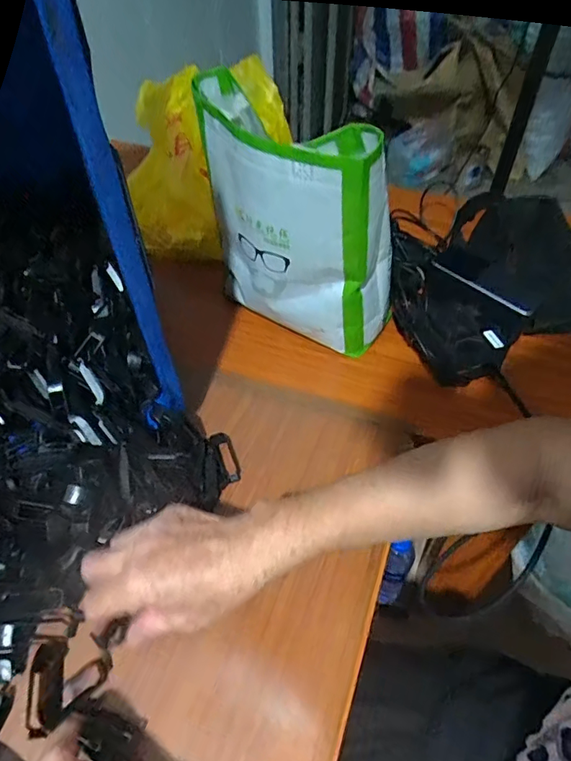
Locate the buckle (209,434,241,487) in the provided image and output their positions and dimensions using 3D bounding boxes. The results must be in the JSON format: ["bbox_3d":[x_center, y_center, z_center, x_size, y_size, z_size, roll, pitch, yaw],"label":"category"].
[{"bbox_3d":[-0.057,0.073,0.470,0.021,0.007,0.057,-13,50,-12],"label":"buckle"}]

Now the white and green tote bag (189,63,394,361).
[{"bbox_3d":[0.006,-0.151,0.515,0.203,0.236,0.107,33,57,26],"label":"white and green tote bag"}]

